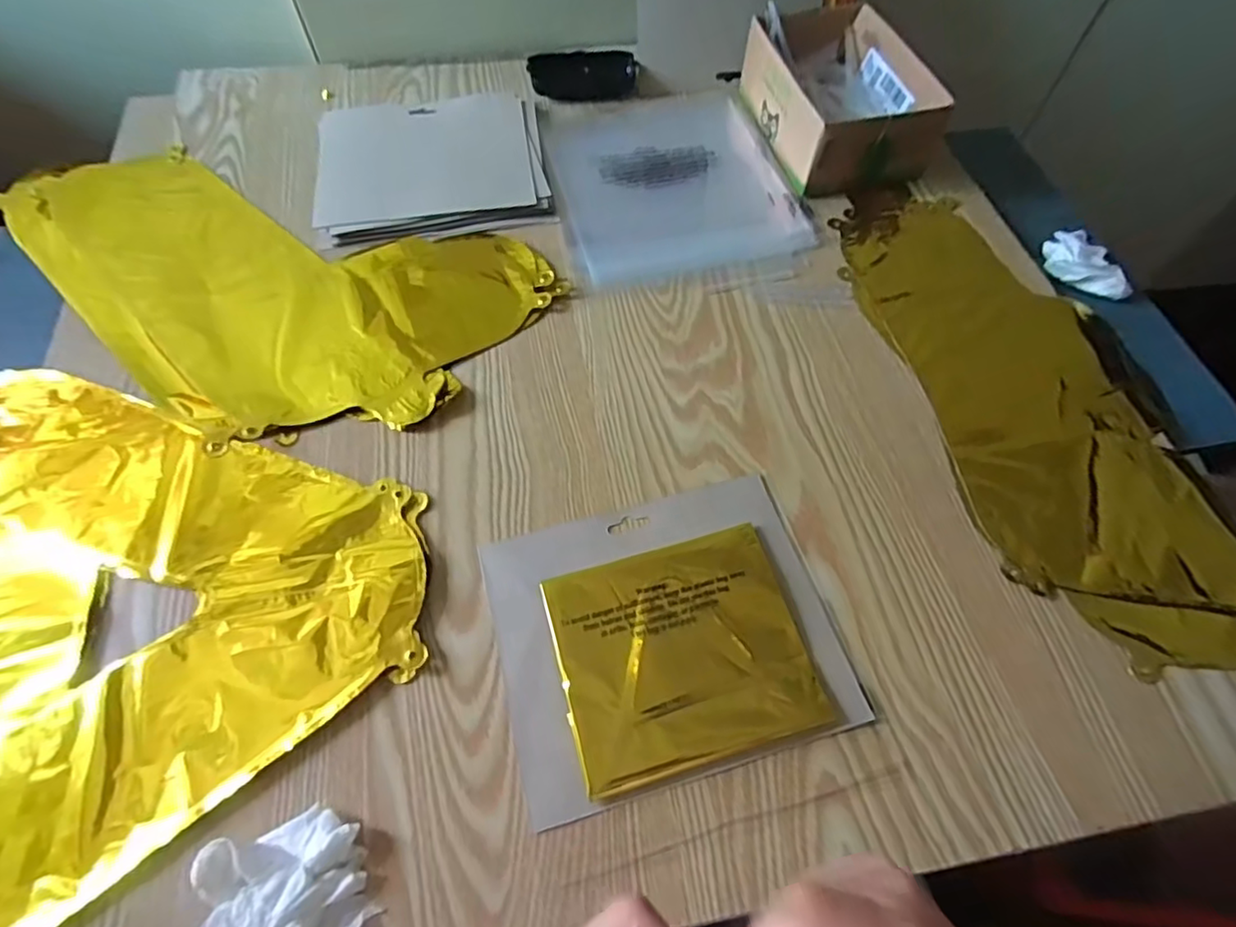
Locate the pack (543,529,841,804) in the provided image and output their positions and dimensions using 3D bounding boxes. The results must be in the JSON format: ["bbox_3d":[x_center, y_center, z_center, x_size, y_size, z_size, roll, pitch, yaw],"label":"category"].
[{"bbox_3d":[0.036,0.108,0.359,0.139,0.009,0.122,-13,61,-9],"label":"pack"}]

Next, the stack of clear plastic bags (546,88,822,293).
[{"bbox_3d":[0.048,-0.270,0.580,0.214,0.008,0.245,-13,61,-8],"label":"stack of clear plastic bags"}]

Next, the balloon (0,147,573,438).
[{"bbox_3d":[-0.293,-0.146,0.491,0.436,0.015,0.224,18,61,9],"label":"balloon"}]

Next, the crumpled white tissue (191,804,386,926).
[{"bbox_3d":[-0.162,0.210,0.291,0.078,0.021,0.071,-14,61,-9],"label":"crumpled white tissue"}]

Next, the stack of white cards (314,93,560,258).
[{"bbox_3d":[-0.172,-0.278,0.572,0.205,0.012,0.187,-12,61,-8],"label":"stack of white cards"}]

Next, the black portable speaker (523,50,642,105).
[{"bbox_3d":[-0.035,-0.404,0.639,0.111,0.029,0.037,-1,60,-1],"label":"black portable speaker"}]

